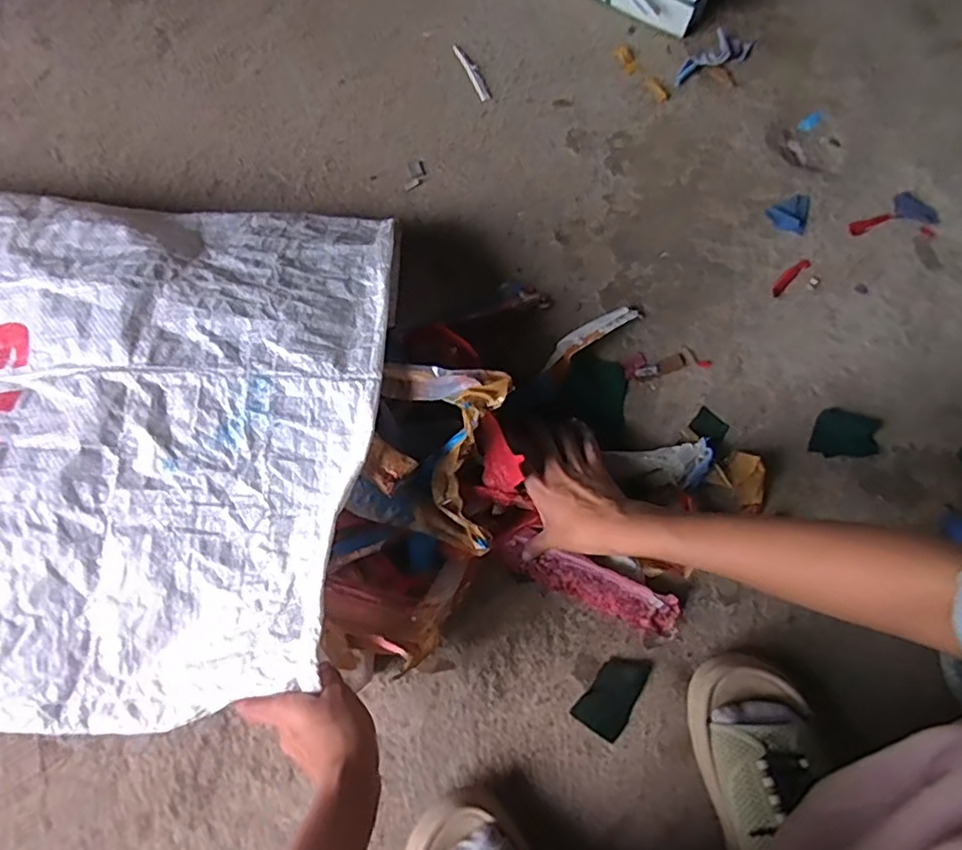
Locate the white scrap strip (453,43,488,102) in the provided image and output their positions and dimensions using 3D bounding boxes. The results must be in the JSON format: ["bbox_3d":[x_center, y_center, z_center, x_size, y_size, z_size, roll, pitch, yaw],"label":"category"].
[{"bbox_3d":[-0.011,-0.428,0.707,0.014,0.004,0.087,-24,75,-8],"label":"white scrap strip"}]

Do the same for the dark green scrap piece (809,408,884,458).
[{"bbox_3d":[0.372,0.009,0.591,0.074,0.012,0.047,6,74,1],"label":"dark green scrap piece"}]

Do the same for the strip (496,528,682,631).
[{"bbox_3d":[0.102,0.146,0.543,0.170,0.011,0.041,25,92,4],"label":"strip"}]

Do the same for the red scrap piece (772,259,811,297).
[{"bbox_3d":[0.339,-0.163,0.642,0.059,0.004,0.014,-42,78,-12],"label":"red scrap piece"}]

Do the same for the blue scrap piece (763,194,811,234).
[{"bbox_3d":[0.348,-0.243,0.663,0.046,0.006,0.046,14,74,3],"label":"blue scrap piece"}]

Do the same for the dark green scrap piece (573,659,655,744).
[{"bbox_3d":[0.120,0.239,0.523,0.043,0.008,0.074,38,77,10],"label":"dark green scrap piece"}]

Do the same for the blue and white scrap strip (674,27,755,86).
[{"bbox_3d":[0.282,-0.447,0.712,0.104,0.014,0.043,-40,78,-11],"label":"blue and white scrap strip"}]

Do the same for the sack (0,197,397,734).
[{"bbox_3d":[-0.444,0.001,0.471,0.722,0.089,0.442,1,74,-1],"label":"sack"}]

